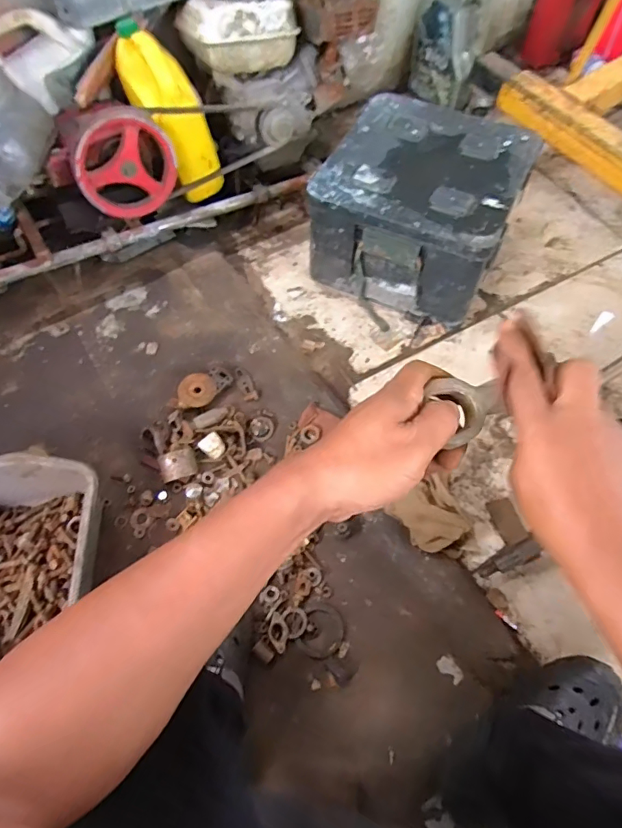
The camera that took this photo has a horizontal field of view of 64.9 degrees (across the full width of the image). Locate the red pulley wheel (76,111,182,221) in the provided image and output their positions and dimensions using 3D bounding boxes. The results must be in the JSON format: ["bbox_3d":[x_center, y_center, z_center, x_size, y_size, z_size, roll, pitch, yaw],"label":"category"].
[{"bbox_3d":[-0.343,-0.461,0.928,0.187,0.203,0.033,-32,65,-15],"label":"red pulley wheel"}]

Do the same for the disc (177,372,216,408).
[{"bbox_3d":[-0.215,-0.049,0.934,0.070,0.008,0.081,10,60,0],"label":"disc"}]

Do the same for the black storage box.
[{"bbox_3d":[0.227,-0.429,1.048,0.361,0.243,0.346,23,64,14],"label":"black storage box"}]

